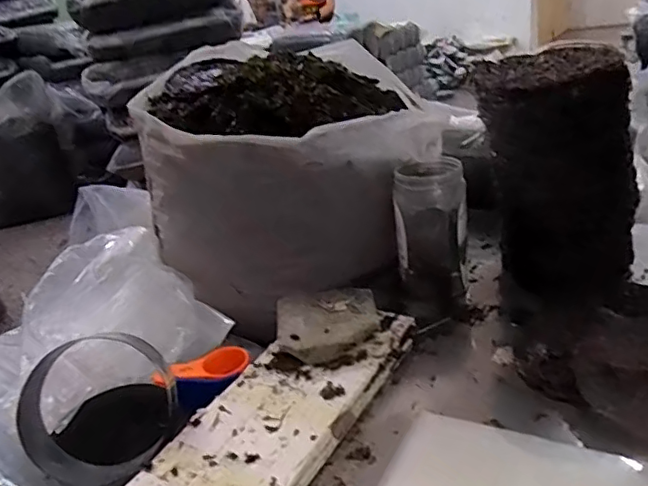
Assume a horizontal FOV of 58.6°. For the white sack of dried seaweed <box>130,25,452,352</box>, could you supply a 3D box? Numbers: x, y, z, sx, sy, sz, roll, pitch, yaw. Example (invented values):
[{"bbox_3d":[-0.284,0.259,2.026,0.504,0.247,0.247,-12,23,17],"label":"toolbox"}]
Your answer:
[{"bbox_3d":[-0.083,-0.143,1.181,0.526,0.423,0.470,-10,25,-3],"label":"white sack of dried seaweed"}]

